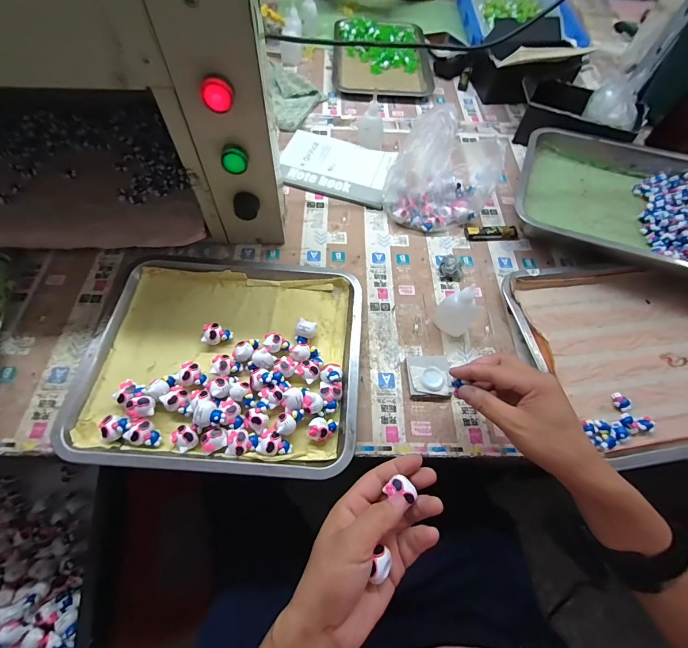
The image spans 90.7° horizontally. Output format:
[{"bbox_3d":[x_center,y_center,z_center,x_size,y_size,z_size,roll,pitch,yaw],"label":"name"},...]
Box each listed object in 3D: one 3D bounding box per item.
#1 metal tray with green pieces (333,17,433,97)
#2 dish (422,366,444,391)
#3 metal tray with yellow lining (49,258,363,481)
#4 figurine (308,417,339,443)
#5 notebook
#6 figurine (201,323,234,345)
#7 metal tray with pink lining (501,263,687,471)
[{"bbox_3d":[0.083,-0.592,0.747,0.207,0.024,0.272,1,62,-2],"label":"metal tray with green pieces"},{"bbox_3d":[0.105,0.064,0.401,0.026,0.007,0.029,-10,63,-8],"label":"dish"},{"bbox_3d":[-0.138,0.033,0.406,0.312,0.036,0.264,4,62,-1],"label":"metal tray with yellow lining"},{"bbox_3d":[-0.021,0.111,0.357,0.029,0.022,0.022,3,62,-1],"label":"figurine"},{"bbox_3d":[-0.014,-0.271,0.582,0.186,0.011,0.134,16,63,5],"label":"notebook"},{"bbox_3d":[-0.156,0.015,0.419,0.031,0.027,0.024,5,62,0],"label":"figurine"},{"bbox_3d":[0.384,0.031,0.441,0.297,0.035,0.260,-7,63,-6],"label":"metal tray with pink lining"}]

